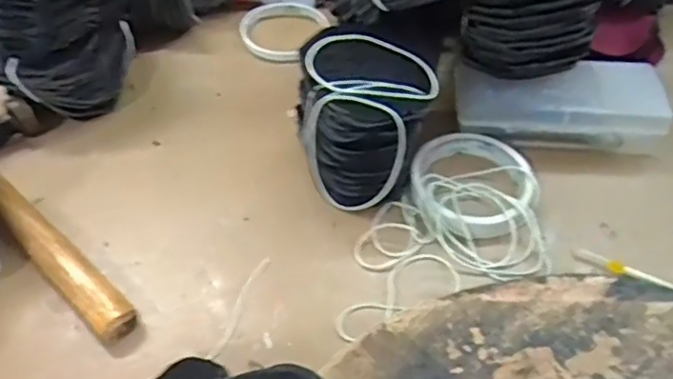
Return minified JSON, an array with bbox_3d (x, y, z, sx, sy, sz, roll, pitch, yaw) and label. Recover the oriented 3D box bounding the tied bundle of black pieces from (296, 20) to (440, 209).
[{"bbox_3d":[0.017,-0.049,0.456,0.098,0.096,0.091,-1,49,1],"label":"tied bundle of black pieces"}]

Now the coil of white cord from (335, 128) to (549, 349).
[{"bbox_3d":[0.066,0.022,0.445,0.170,0.028,0.121,-17,51,-12],"label":"coil of white cord"}]

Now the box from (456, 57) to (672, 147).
[{"bbox_3d":[0.179,-0.066,0.501,0.160,0.051,0.065,-1,49,2],"label":"box"}]

